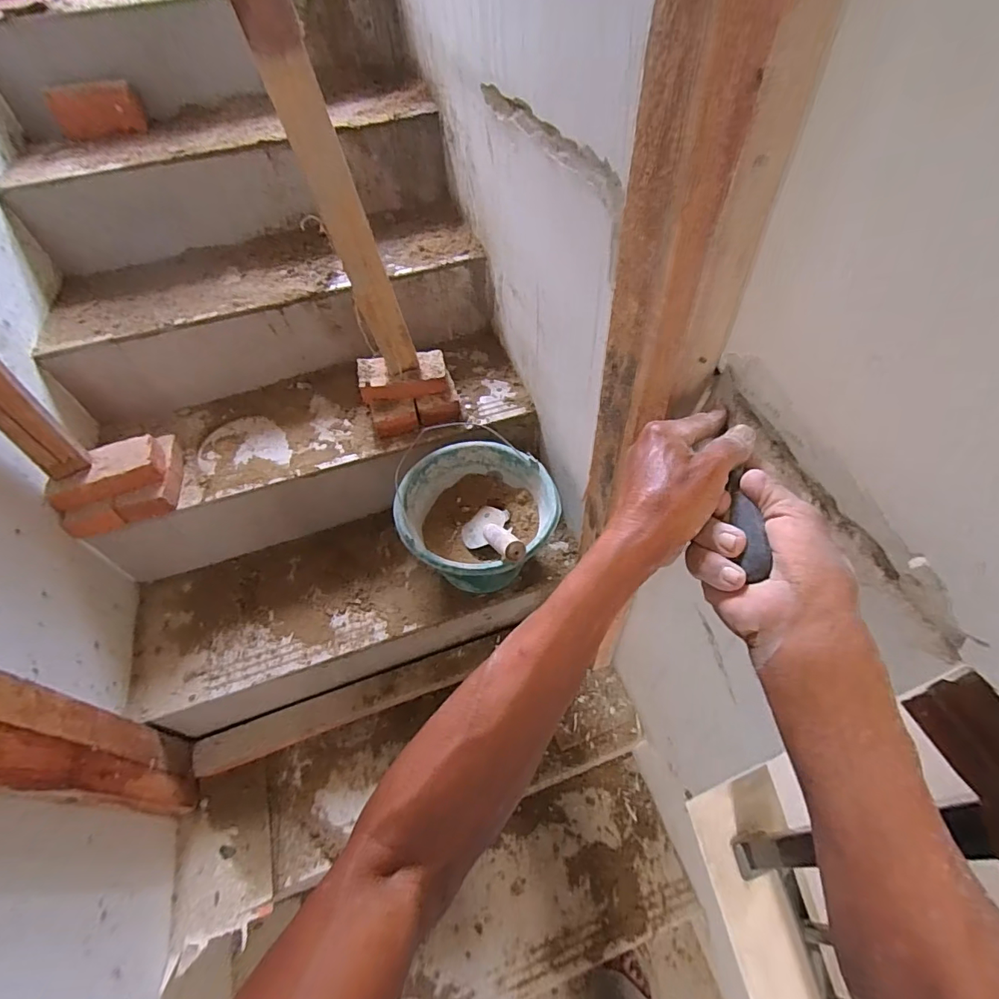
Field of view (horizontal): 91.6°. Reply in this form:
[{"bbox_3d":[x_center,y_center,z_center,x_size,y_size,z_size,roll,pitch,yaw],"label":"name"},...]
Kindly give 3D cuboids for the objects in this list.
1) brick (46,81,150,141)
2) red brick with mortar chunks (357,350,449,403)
[{"bbox_3d":[-0.820,-0.798,0.995,0.164,0.081,0.058,-24,55,-14],"label":"brick"},{"bbox_3d":[-0.181,-0.231,0.912,0.161,0.043,0.082,-12,53,-6],"label":"red brick with mortar chunks"}]

